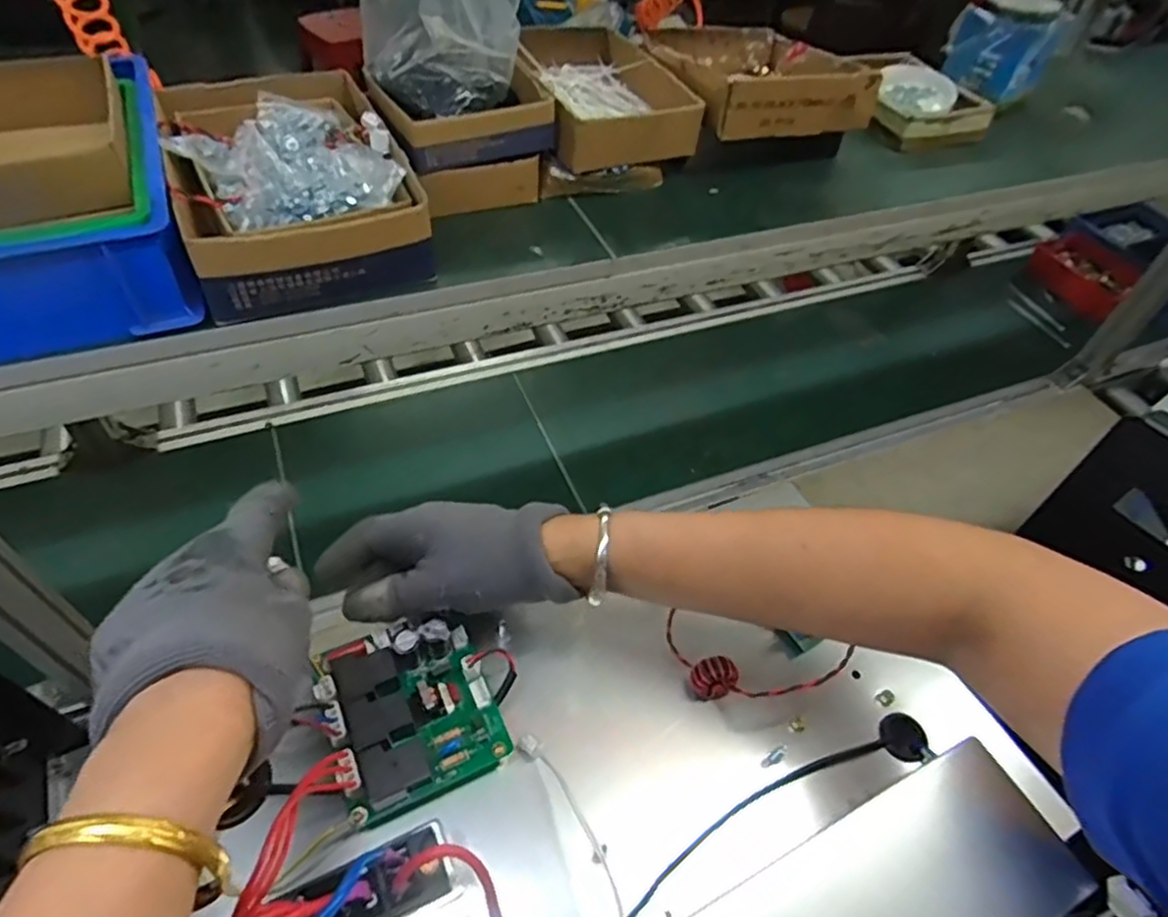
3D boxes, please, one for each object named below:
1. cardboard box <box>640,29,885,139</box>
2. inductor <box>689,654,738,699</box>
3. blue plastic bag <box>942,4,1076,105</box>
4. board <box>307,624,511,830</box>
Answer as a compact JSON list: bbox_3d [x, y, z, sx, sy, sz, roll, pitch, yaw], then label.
[{"bbox_3d":[0.171,-0.412,0.712,0.185,0.060,0.231,-12,52,-14],"label":"cardboard box"},{"bbox_3d":[0.079,0.136,0.420,0.028,0.021,0.018,-5,51,-10],"label":"inductor"},{"bbox_3d":[0.510,-0.500,0.833,0.126,0.095,0.037,28,53,18],"label":"blue plastic bag"},{"bbox_3d":[-0.097,0.137,0.379,0.086,0.029,0.097,-19,55,-20],"label":"board"}]

